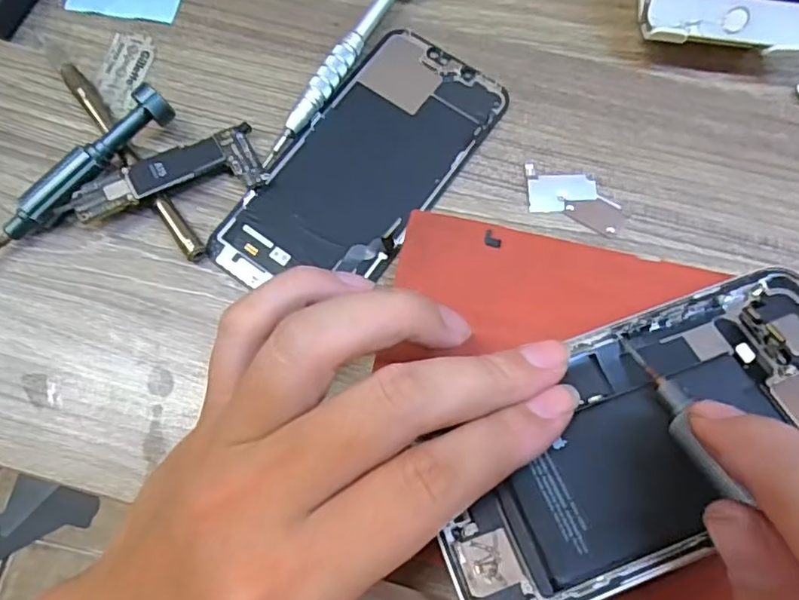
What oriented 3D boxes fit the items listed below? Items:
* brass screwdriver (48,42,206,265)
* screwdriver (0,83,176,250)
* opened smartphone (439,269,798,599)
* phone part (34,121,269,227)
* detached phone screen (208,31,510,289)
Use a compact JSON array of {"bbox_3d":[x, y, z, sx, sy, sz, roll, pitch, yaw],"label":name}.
[{"bbox_3d":[-0.124,-0.070,0.261,0.008,0.009,0.132,-36,77,-10],"label":"brass screwdriver"},{"bbox_3d":[-0.137,-0.049,0.247,0.013,0.024,0.103,42,77,11],"label":"screwdriver"},{"bbox_3d":[0.078,0.038,0.180,0.143,0.008,0.068,-20,57,-6],"label":"opened smartphone"},{"bbox_3d":[-0.101,-0.046,0.249,0.089,0.007,0.028,-26,83,-12],"label":"phone part"},{"bbox_3d":[-0.015,-0.058,0.264,0.067,0.006,0.139,35,76,9],"label":"detached phone screen"}]

